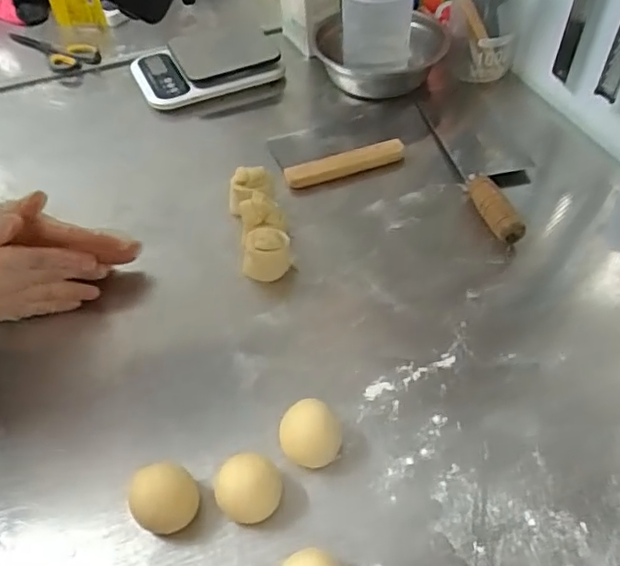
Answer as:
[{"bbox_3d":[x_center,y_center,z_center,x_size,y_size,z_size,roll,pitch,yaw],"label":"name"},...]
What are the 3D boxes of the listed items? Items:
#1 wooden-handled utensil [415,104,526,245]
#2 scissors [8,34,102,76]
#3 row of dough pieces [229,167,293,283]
[{"bbox_3d":[0.179,-0.132,0.682,0.034,0.034,0.251,-12,49,-4],"label":"wooden-handled utensil"},{"bbox_3d":[-0.410,-0.379,0.950,0.204,0.023,0.071,35,59,29],"label":"scissors"},{"bbox_3d":[-0.054,-0.061,0.620,0.052,0.061,0.135,-13,49,-5],"label":"row of dough pieces"}]

